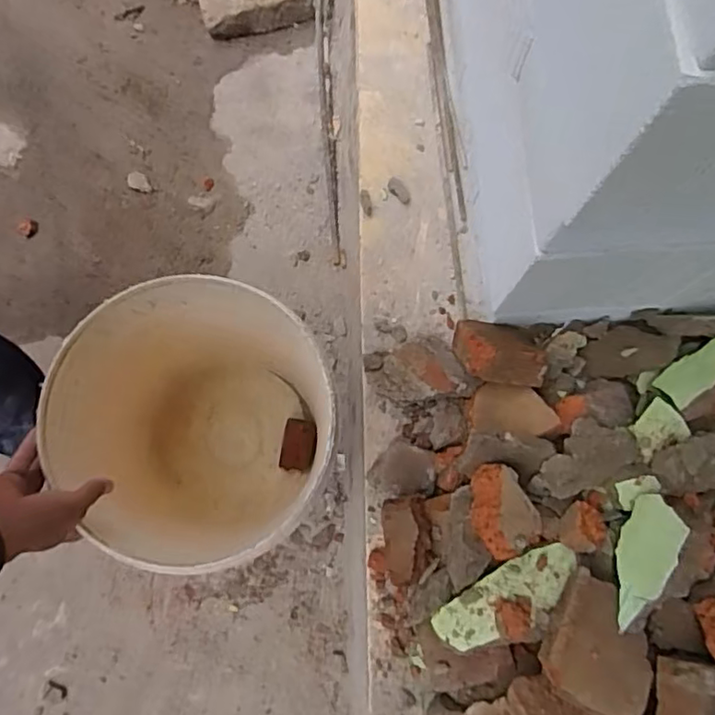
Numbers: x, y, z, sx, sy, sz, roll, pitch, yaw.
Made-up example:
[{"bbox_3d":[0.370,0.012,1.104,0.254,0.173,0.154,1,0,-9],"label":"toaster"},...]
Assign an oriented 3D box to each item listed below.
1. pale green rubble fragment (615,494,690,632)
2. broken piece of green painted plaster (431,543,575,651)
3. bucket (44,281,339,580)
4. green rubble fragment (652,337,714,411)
[{"bbox_3d":[0.317,0.223,0.661,0.060,0.009,0.153,13,55,43],"label":"pale green rubble fragment"},{"bbox_3d":[0.177,0.282,0.703,0.180,0.008,0.063,-31,79,-6],"label":"broken piece of green painted plaster"},{"bbox_3d":[-0.189,0.094,0.785,0.299,0.365,0.302,0,79,1],"label":"bucket"},{"bbox_3d":[0.451,0.003,0.765,0.136,0.005,0.055,-45,42,10],"label":"green rubble fragment"}]

